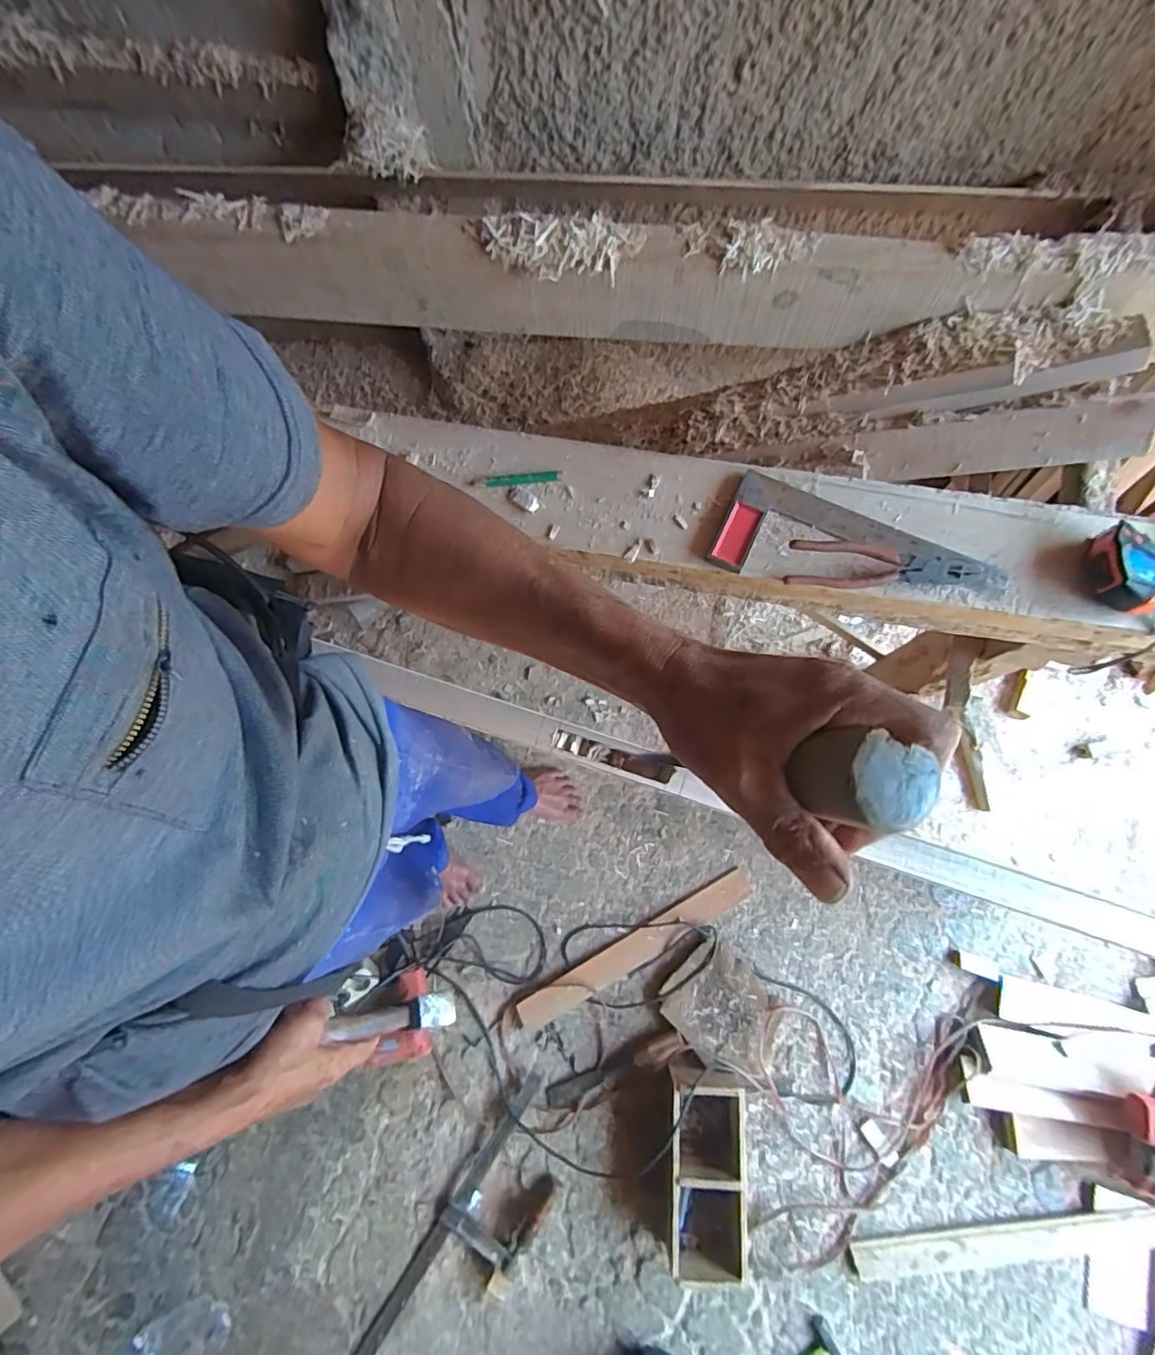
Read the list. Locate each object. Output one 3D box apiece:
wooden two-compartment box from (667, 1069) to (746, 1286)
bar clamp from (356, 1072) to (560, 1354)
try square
[{"bbox_3d":[0.233,0.885,1.029,0.141,0.108,0.307,2,74,2],"label":"wooden two-compartment box"},{"bbox_3d":[-0.337,1.252,0.997,0.173,0.028,1.094,33,77,10],"label":"bar clamp"},{"bbox_3d":[0.307,-0.131,0.625,0.302,0.020,0.119,22,76,7],"label":"try square"}]

